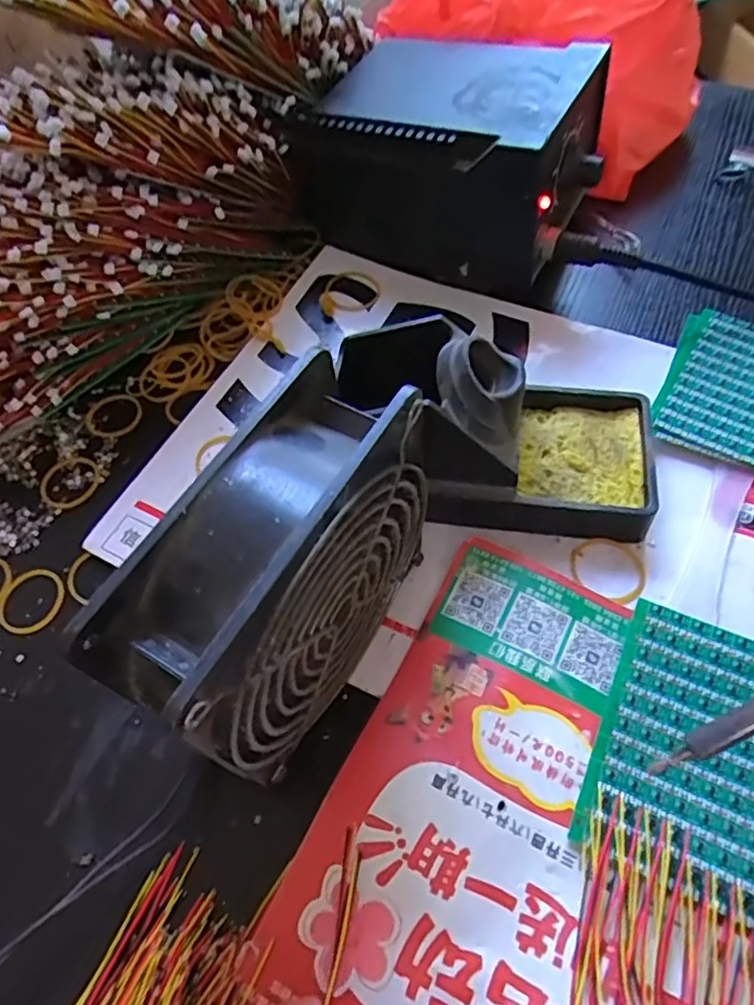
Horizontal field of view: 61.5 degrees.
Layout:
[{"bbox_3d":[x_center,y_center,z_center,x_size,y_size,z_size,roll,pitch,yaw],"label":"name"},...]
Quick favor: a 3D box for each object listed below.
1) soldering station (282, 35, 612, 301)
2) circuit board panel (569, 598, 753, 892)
[{"bbox_3d":[0.046,-0.209,0.388,0.164,0.097,0.126,20,62,15],"label":"soldering station"},{"bbox_3d":[0.135,0.095,0.238,0.094,0.008,0.093,21,62,15],"label":"circuit board panel"}]

